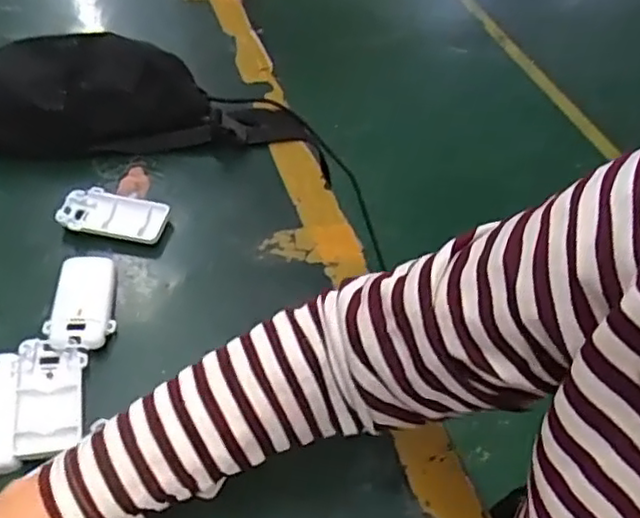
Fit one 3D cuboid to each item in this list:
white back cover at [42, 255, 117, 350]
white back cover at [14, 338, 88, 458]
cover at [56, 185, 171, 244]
[{"bbox_3d":[-0.189,0.032,0.524,0.048,0.013,0.093,-3,48,-3],"label":"white back cover"},{"bbox_3d":[-0.194,0.097,0.471,0.045,0.012,0.091,-11,49,-10],"label":"white back cover"},{"bbox_3d":[-0.189,-0.040,0.595,0.094,0.016,0.050,7,46,6],"label":"cover"}]

